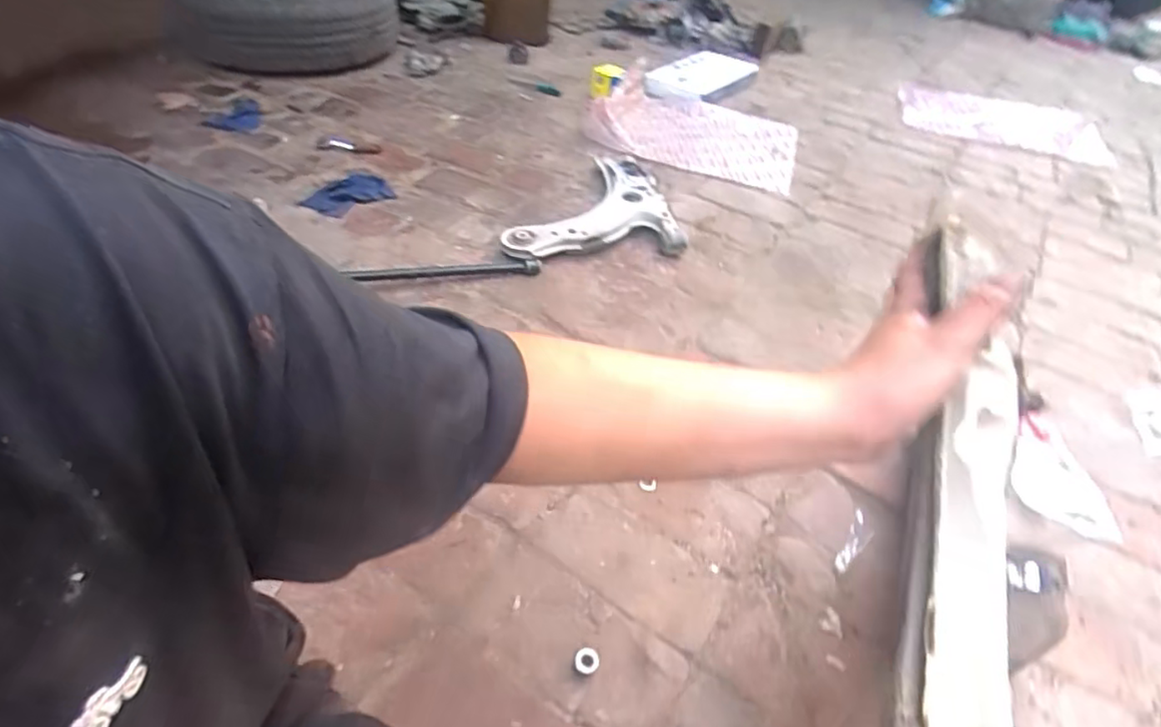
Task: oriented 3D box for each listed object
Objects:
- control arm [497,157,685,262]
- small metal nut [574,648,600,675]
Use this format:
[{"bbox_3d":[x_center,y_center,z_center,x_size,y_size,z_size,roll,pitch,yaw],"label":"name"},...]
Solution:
[{"bbox_3d":[0.001,-0.343,1.361,0.363,0.051,0.389,-4,42,-11],"label":"control arm"},{"bbox_3d":[0.007,0.308,0.655,0.026,0.011,0.025,10,47,2],"label":"small metal nut"}]

